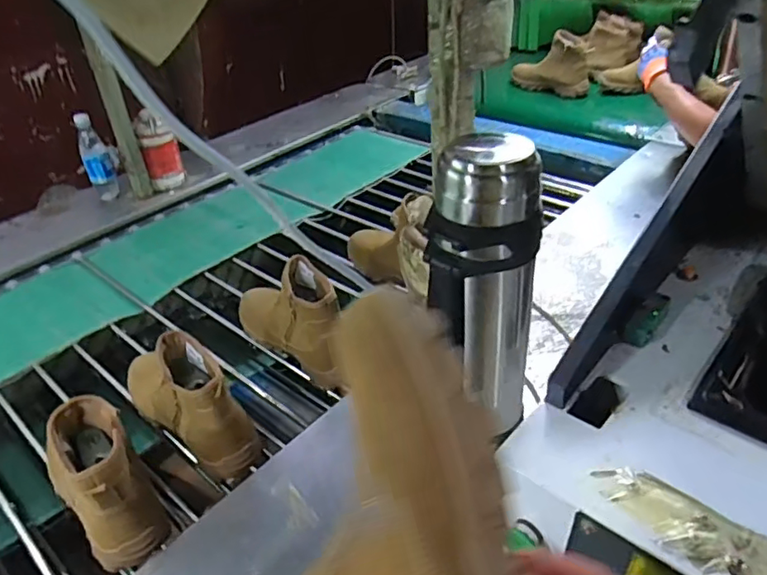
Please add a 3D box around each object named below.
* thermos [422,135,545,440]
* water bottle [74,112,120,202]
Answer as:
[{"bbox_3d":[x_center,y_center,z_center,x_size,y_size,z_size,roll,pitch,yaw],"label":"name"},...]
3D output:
[{"bbox_3d":[0.111,0.014,0.645,0.113,0.343,0.098,9,41,17],"label":"thermos"},{"bbox_3d":[-0.698,-0.303,1.418,0.064,0.239,0.050,-20,41,-18],"label":"water bottle"}]

